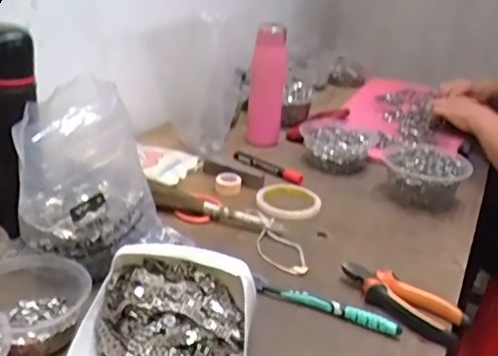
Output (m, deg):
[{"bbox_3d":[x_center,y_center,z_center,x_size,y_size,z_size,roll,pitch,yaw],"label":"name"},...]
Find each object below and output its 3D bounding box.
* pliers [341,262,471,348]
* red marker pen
[{"bbox_3d":[0.172,0.136,0.666,0.143,0.026,0.060,23,29,33],"label":"pliers"},{"bbox_3d":[0.032,-0.022,0.986,0.143,0.019,0.020,26,31,37],"label":"red marker pen"}]

